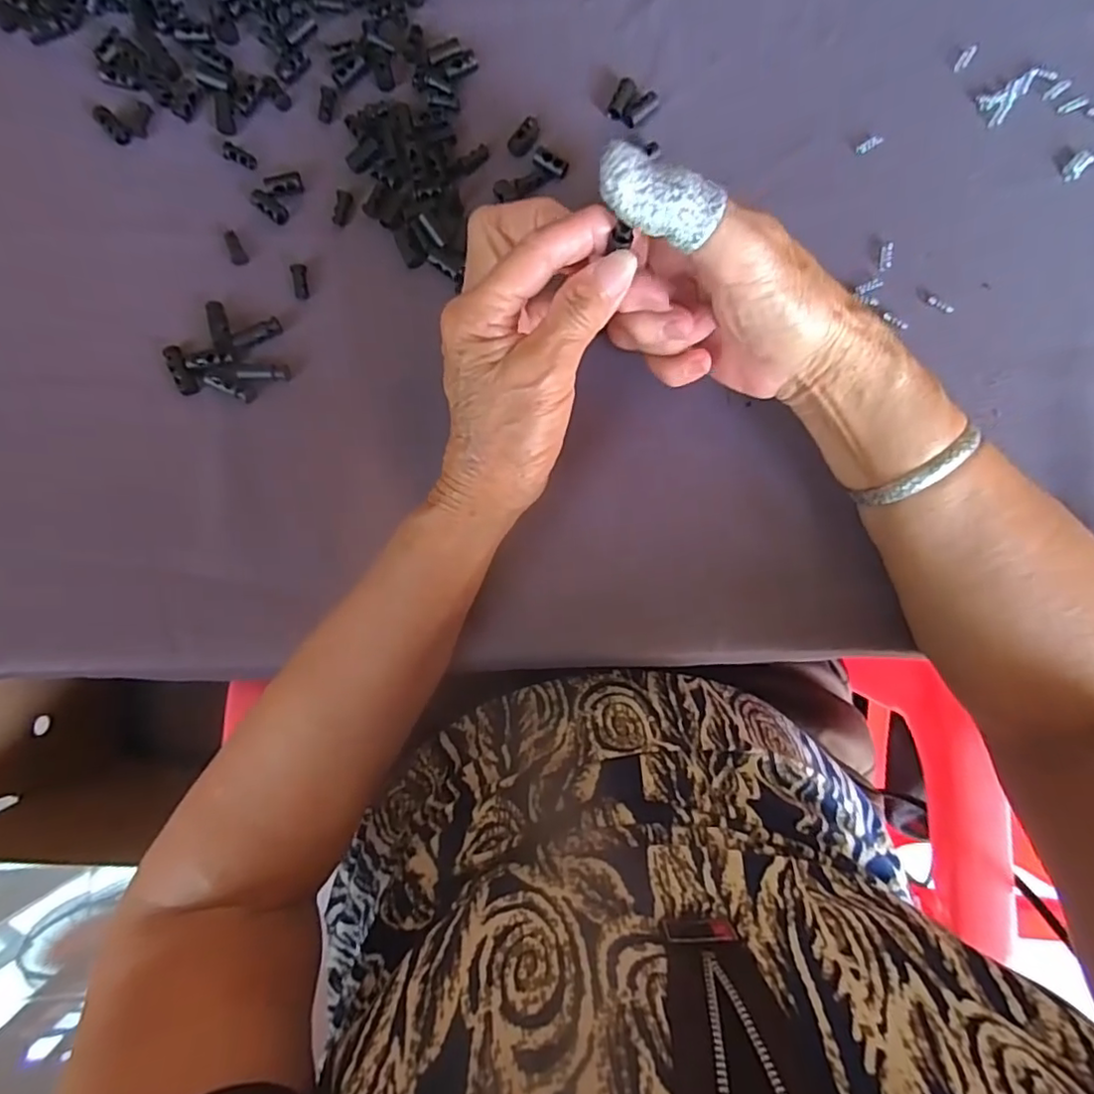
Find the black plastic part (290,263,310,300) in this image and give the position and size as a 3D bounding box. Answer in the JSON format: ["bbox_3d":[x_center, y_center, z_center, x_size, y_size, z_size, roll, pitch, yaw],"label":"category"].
[{"bbox_3d":[-0.129,-0.139,0.315,0.008,0.004,0.019,-7,88,0],"label":"black plastic part"}]

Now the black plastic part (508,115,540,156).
[{"bbox_3d":[-0.012,-0.217,0.317,0.011,0.004,0.022,36,88,1],"label":"black plastic part"}]

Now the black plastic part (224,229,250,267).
[{"bbox_3d":[-0.164,-0.157,0.315,0.009,0.004,0.020,-25,88,-1],"label":"black plastic part"}]

